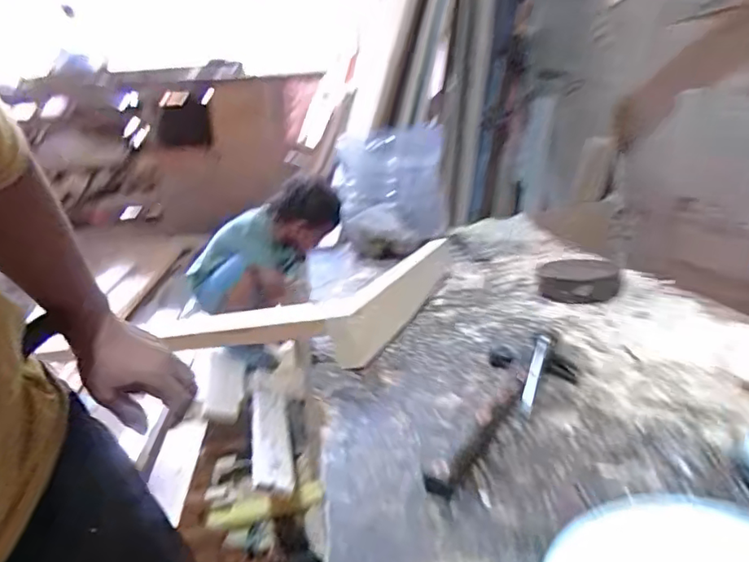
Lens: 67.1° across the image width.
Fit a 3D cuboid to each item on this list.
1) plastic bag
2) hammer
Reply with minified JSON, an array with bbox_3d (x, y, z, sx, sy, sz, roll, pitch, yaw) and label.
[{"bbox_3d":[0.031,-0.197,1.287,0.238,0.280,0.179,-3,16,3],"label":"plastic bag"},{"bbox_3d":[0.136,0.120,0.550,0.096,0.041,0.274,3,17,23],"label":"hammer"}]

